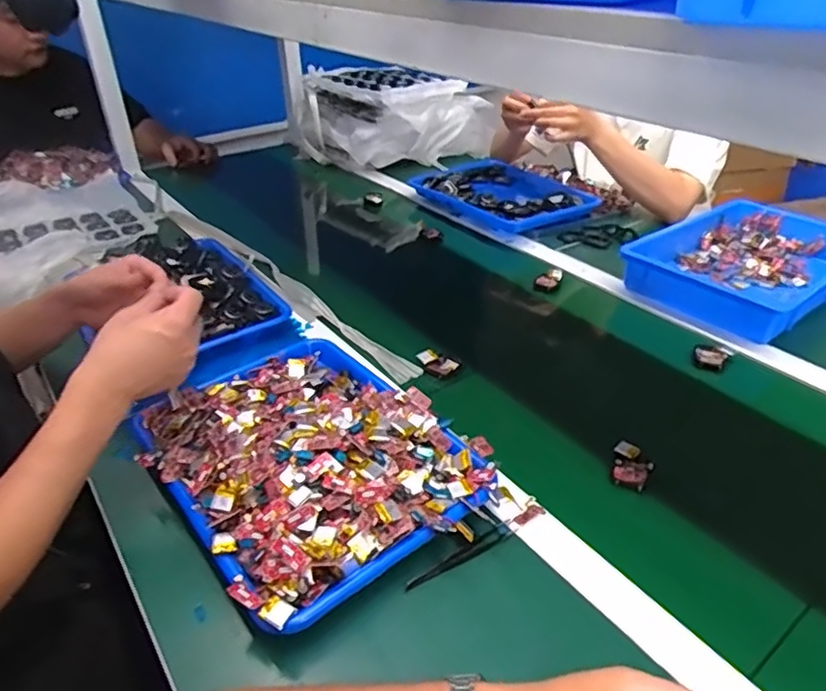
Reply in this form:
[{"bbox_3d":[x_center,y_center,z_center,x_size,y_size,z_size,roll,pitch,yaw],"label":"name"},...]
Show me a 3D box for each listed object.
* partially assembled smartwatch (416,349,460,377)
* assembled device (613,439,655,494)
[{"bbox_3d":[0.032,0.022,0.789,0.056,0.020,0.030,9,35,16],"label":"partially assembled smartwatch"},{"bbox_3d":[0.224,0.122,0.628,0.036,0.017,0.050,8,35,14],"label":"assembled device"}]

